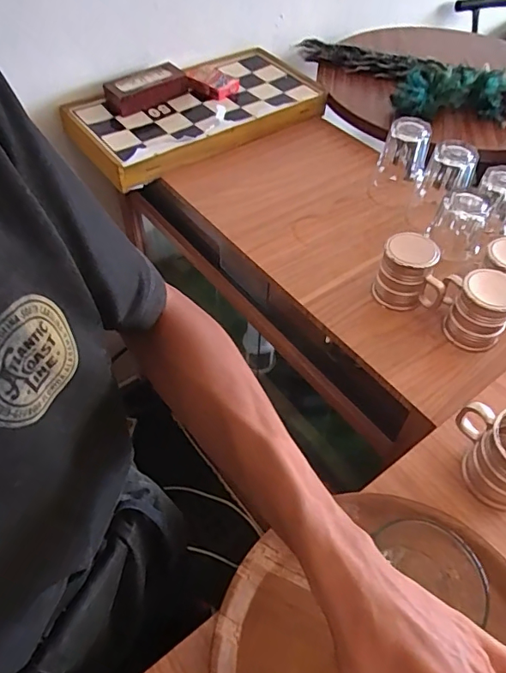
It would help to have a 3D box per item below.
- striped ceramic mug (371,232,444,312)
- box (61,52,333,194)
[{"bbox_3d":[0.225,-0.093,0.702,0.093,0.094,0.071,11,52,7],"label":"striped ceramic mug"},{"bbox_3d":[-0.105,-0.470,1.007,0.499,0.054,0.246,-30,58,-23],"label":"box"}]

